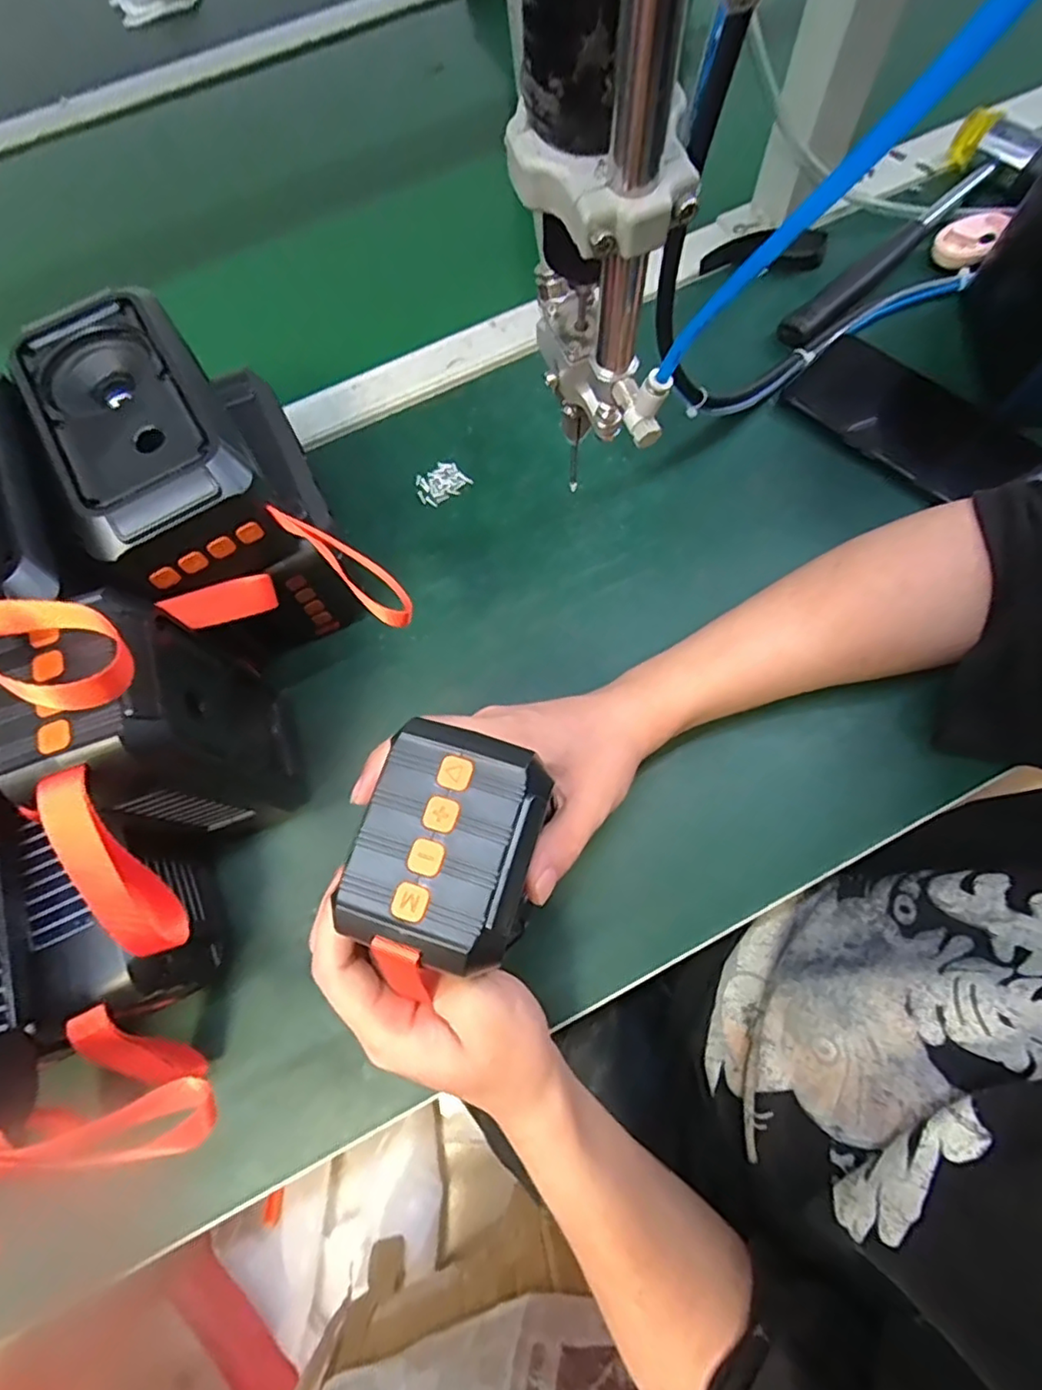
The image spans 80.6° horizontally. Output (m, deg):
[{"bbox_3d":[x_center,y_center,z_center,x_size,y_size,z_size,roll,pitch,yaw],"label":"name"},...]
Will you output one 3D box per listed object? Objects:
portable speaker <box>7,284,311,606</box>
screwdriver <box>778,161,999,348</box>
[{"bbox_3d":[-0.168,-0.110,0.290,0.076,0.055,0.148,-34,74,-8],"label":"portable speaker"},{"bbox_3d":[0.258,-0.312,0.444,0.191,0.024,0.021,-41,75,-10],"label":"screwdriver"}]

